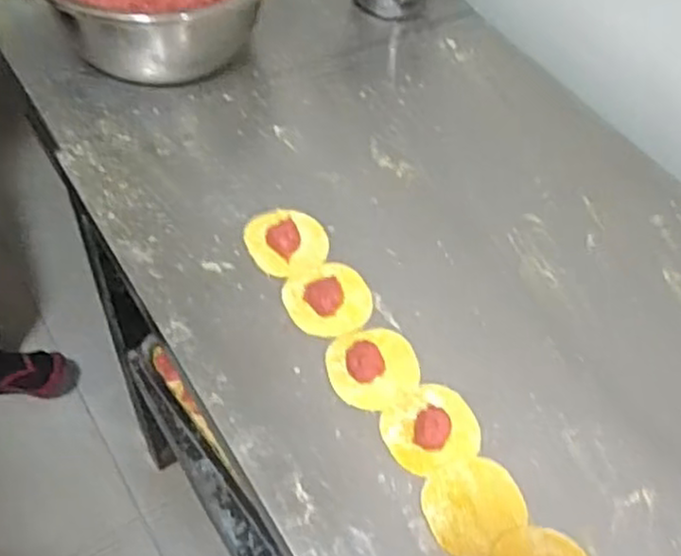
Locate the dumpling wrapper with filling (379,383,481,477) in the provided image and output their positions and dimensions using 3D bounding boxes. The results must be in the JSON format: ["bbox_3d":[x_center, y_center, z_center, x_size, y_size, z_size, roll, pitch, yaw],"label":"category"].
[{"bbox_3d":[0.080,0.124,0.626,0.084,0.027,0.074,-14,55,-15],"label":"dumpling wrapper with filling"}]

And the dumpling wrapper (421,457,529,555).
[{"bbox_3d":[0.111,0.187,0.595,0.083,0.004,0.074,-17,56,-18],"label":"dumpling wrapper"}]

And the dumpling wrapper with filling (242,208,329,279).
[{"bbox_3d":[-0.053,-0.043,0.738,0.081,0.022,0.079,3,53,-4],"label":"dumpling wrapper with filling"}]

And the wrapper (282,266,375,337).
[{"bbox_3d":[-0.010,0.019,0.703,0.082,0.014,0.083,3,53,-4],"label":"wrapper"}]

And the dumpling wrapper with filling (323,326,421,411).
[{"bbox_3d":[0.030,0.074,0.660,0.081,0.029,0.075,3,52,-3],"label":"dumpling wrapper with filling"}]

